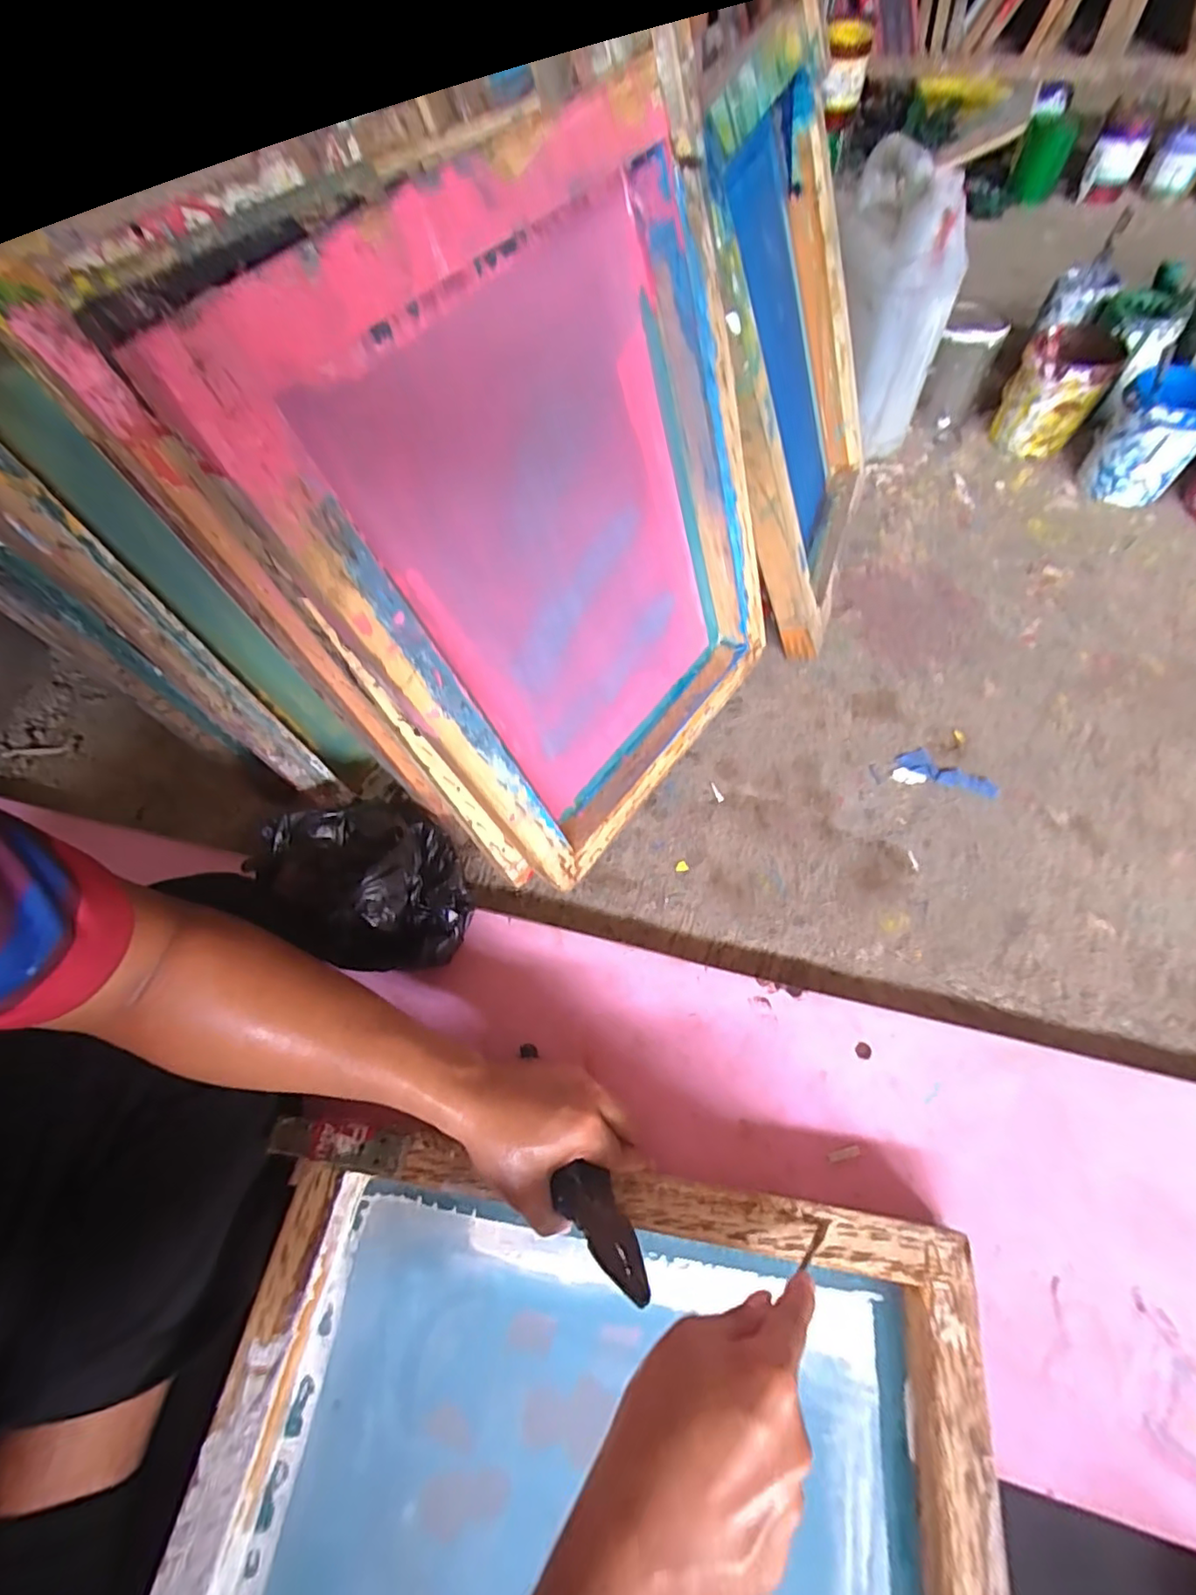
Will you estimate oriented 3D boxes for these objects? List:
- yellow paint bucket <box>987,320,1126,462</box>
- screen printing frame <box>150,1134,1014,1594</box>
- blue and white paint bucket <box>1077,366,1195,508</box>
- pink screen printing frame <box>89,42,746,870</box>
[{"bbox_3d":[0.684,-0.609,0.886,0.125,0.134,0.133,30,66,19],"label":"yellow paint bucket"},{"bbox_3d":[-0.012,0.440,0.353,0.469,0.048,0.361,5,60,6],"label":"screen printing frame"},{"bbox_3d":[0.779,-0.509,0.814,0.158,0.147,0.120,-42,66,-19],"label":"blue and white paint bucket"},{"bbox_3d":[-0.016,-0.188,0.479,0.069,0.484,0.373,27,68,35],"label":"pink screen printing frame"}]

